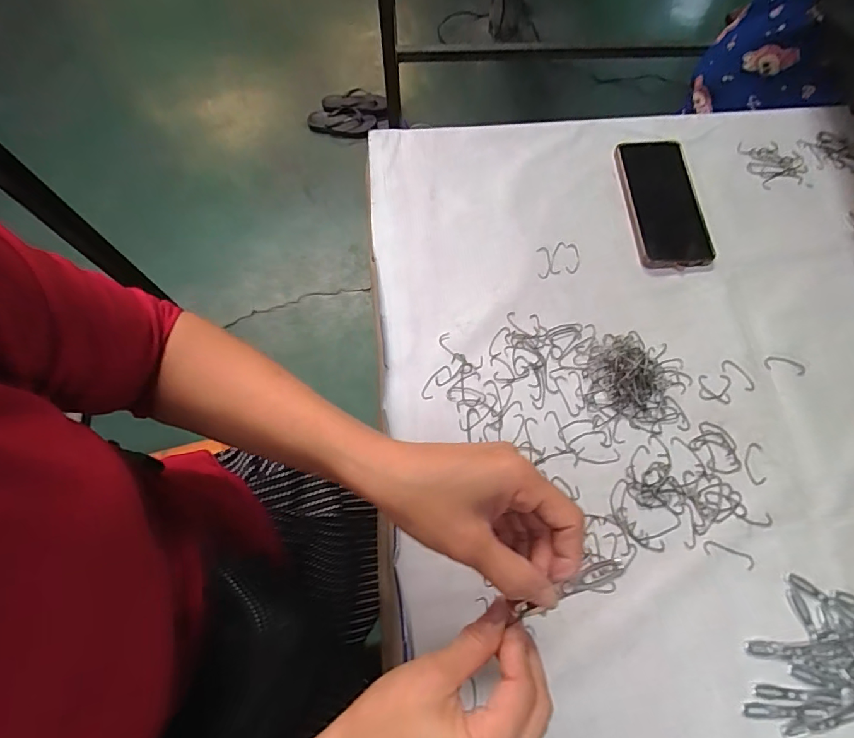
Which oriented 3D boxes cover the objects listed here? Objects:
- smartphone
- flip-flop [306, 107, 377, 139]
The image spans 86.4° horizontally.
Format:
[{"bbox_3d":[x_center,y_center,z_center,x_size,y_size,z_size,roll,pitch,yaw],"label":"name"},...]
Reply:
[{"bbox_3d":[0.276,-0.196,0.531,0.082,0.005,0.173,-3,70,-2],"label":"smartphone"},{"bbox_3d":[-0.302,-0.850,1.567,0.216,0.044,0.082,10,71,3],"label":"flip-flop"}]

